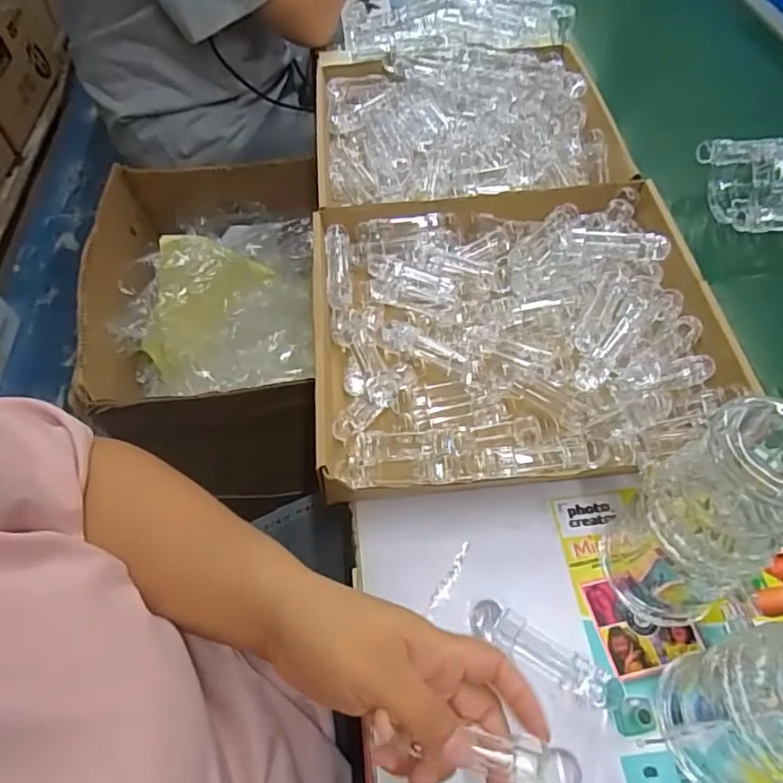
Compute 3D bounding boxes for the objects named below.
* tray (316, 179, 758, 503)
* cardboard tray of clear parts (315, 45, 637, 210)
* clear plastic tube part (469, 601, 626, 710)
[{"bbox_3d":[0.097,-0.055,0.479,0.318,0.046,0.287,-5,56,0],"label":"tray"},{"bbox_3d":[0.071,-0.292,0.629,0.309,0.065,0.272,-9,56,-3],"label":"cardboard tray of clear parts"},{"bbox_3d":[0.095,0.164,0.364,0.096,0.019,0.022,25,61,19],"label":"clear plastic tube part"}]

